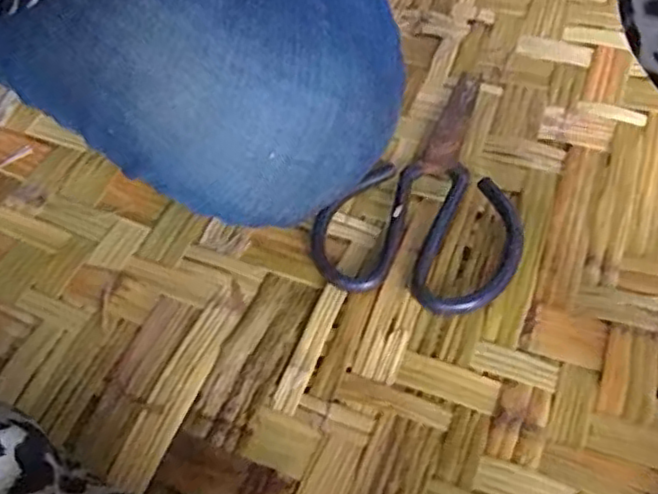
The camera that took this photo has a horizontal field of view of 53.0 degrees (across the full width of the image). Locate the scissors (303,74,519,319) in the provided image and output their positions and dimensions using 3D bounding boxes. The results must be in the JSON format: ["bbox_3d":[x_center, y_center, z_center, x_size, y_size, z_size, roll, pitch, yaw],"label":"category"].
[{"bbox_3d":[0.069,-0.038,0.371,0.102,0.014,0.179,25,59,17],"label":"scissors"}]

